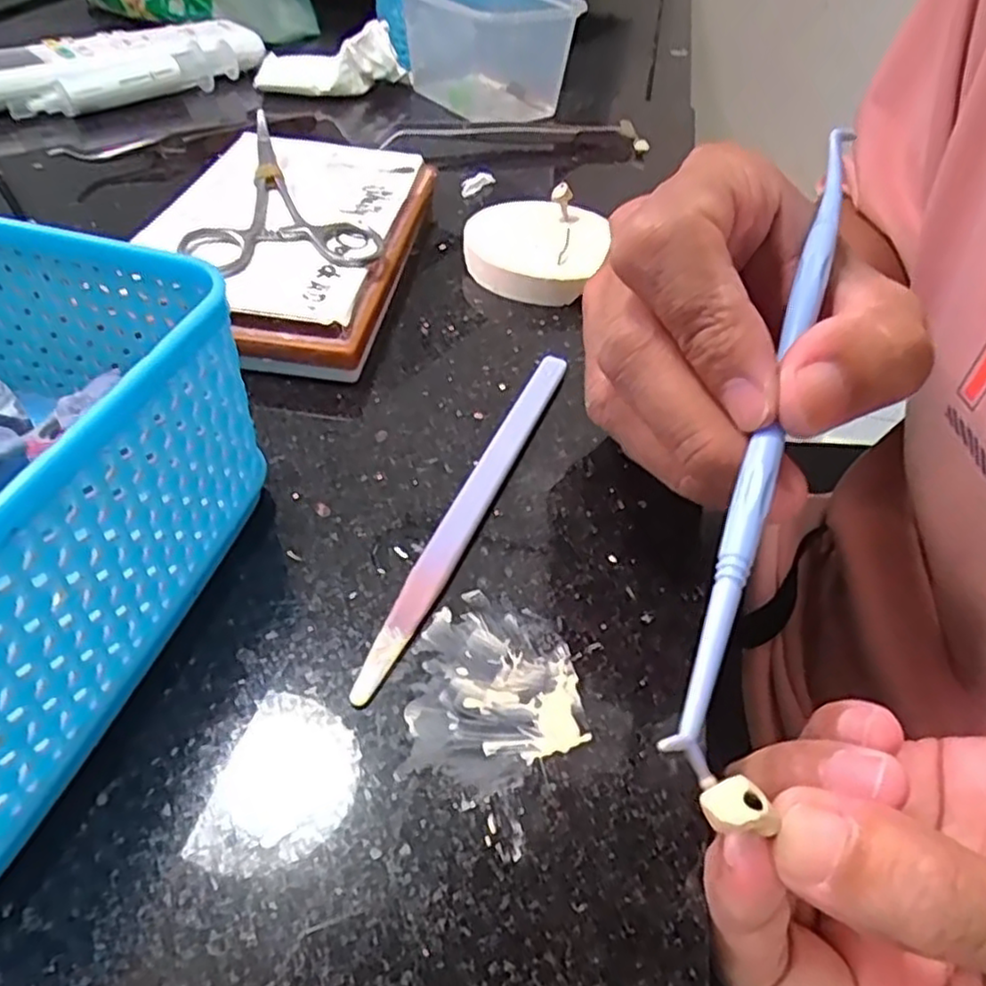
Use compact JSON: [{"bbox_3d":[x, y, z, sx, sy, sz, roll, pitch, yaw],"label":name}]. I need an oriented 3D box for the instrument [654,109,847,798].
[{"bbox_3d":[0.061,-0.021,0.148,0.007,0.004,0.158,18,67,12],"label":"instrument"}]

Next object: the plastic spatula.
[{"bbox_3d":[-0.004,0.000,0.203,0.009,0.005,0.138,18,46,12],"label":"plastic spatula"}]

